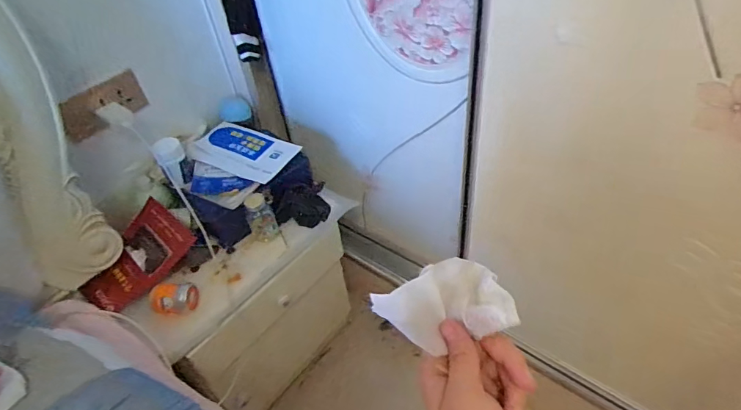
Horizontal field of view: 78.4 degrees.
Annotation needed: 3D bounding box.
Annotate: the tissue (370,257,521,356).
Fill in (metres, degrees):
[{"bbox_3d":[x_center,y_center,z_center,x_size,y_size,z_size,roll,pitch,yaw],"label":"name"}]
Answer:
[{"bbox_3d":[0.058,0.067,0.312,0.074,0.035,0.084,32,56,33],"label":"tissue"}]

